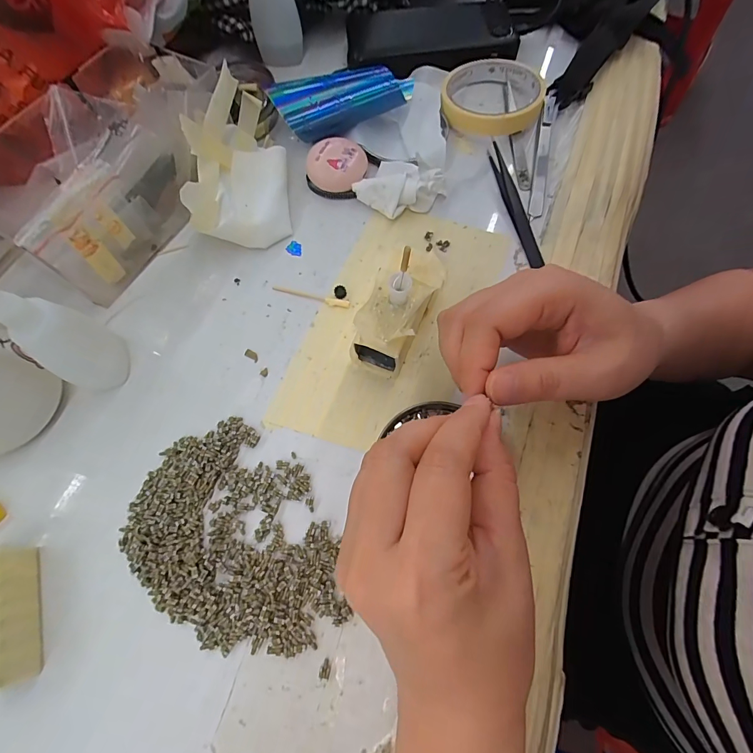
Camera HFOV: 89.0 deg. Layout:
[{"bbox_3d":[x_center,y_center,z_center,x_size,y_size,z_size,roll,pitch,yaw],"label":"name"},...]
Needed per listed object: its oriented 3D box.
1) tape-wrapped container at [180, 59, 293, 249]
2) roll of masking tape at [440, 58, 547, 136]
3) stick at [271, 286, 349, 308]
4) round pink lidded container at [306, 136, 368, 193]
[{"bbox_3d":[-0.105,-0.159,0.289,0.068,0.062,0.113,-6,69,-1],"label":"tape-wrapped container"},{"bbox_3d":[0.103,-0.251,0.340,0.086,0.020,0.086,0,69,1],"label":"roll of masking tape"},{"bbox_3d":[-0.048,-0.059,0.280,0.059,0.004,0.006,13,70,6],"label":"stick"},{"bbox_3d":[-0.031,-0.170,0.311,0.045,0.023,0.040,13,70,6],"label":"round pink lidded container"}]

